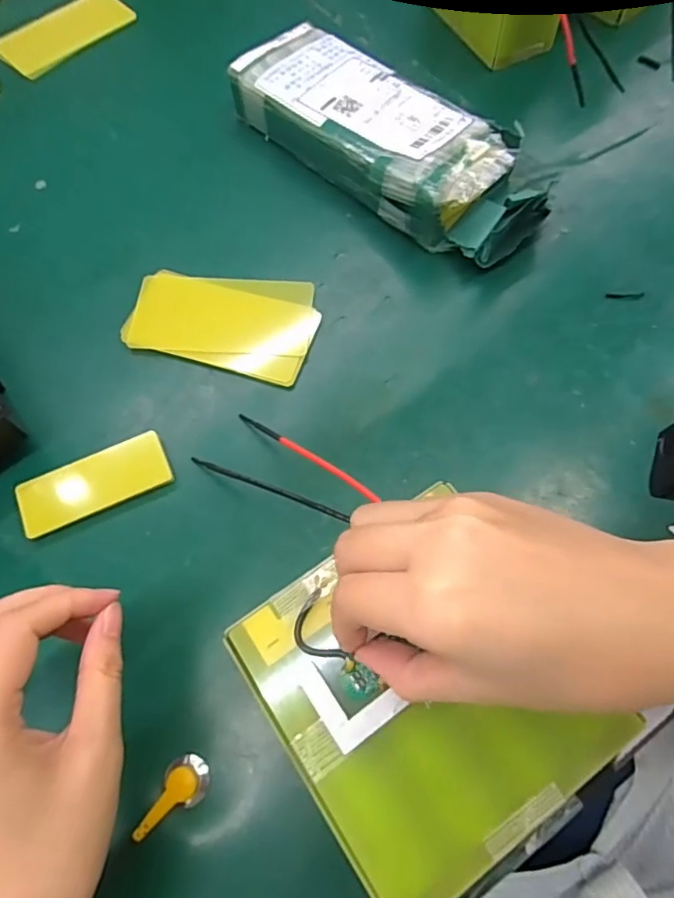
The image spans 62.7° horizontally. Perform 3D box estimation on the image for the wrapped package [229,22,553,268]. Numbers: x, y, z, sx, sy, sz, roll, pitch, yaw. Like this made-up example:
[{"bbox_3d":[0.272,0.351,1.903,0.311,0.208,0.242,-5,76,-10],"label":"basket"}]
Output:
[{"bbox_3d":[0.043,-0.253,0.458,0.282,0.051,0.109,41,74,17],"label":"wrapped package"}]

